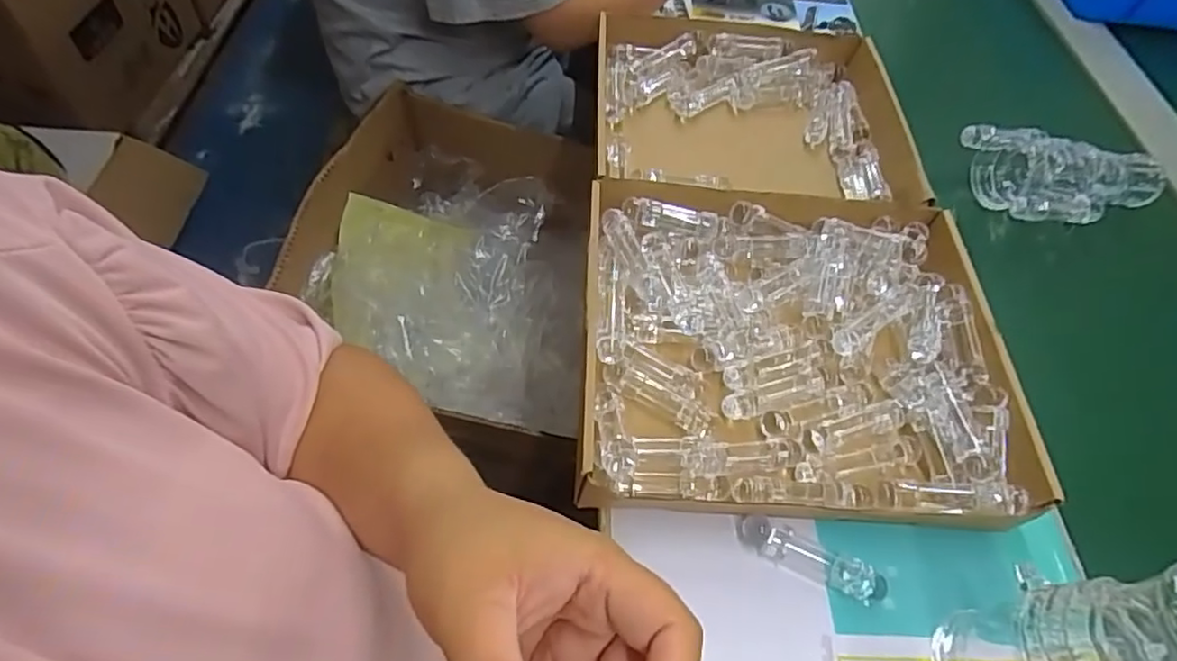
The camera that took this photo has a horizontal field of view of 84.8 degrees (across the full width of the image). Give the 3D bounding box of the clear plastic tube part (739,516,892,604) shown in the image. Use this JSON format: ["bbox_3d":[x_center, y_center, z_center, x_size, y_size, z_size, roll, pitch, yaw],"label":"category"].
[{"bbox_3d":[0.147,0.151,0.426,0.094,0.018,0.021,23,57,11],"label":"clear plastic tube part"}]

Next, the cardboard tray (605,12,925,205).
[{"bbox_3d":[0.169,-0.216,0.685,0.326,0.071,0.287,5,56,-3],"label":"cardboard tray"}]

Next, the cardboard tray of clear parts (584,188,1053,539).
[{"bbox_3d":[0.155,0.009,0.507,0.314,0.057,0.269,4,55,-2],"label":"cardboard tray of clear parts"}]

